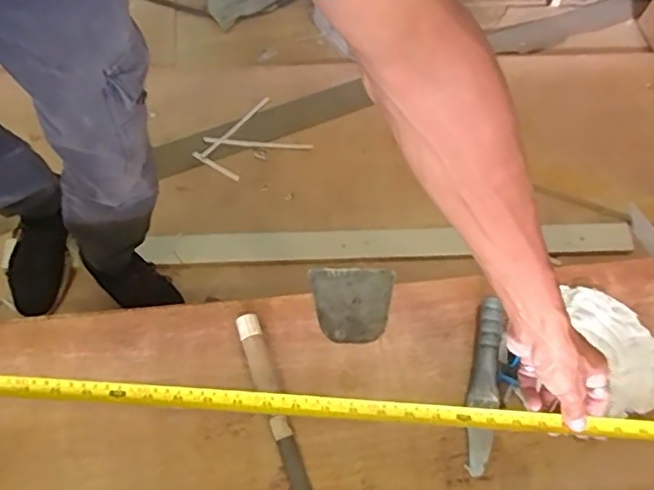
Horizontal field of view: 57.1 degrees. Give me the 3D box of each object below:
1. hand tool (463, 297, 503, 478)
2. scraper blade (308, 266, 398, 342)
[{"bbox_3d":[0.183,0.159,0.692,0.032,0.025,0.197,9,65,1],"label":"hand tool"},{"bbox_3d":[0.032,0.072,0.740,0.102,0.005,0.095,-1,65,-3],"label":"scraper blade"}]

